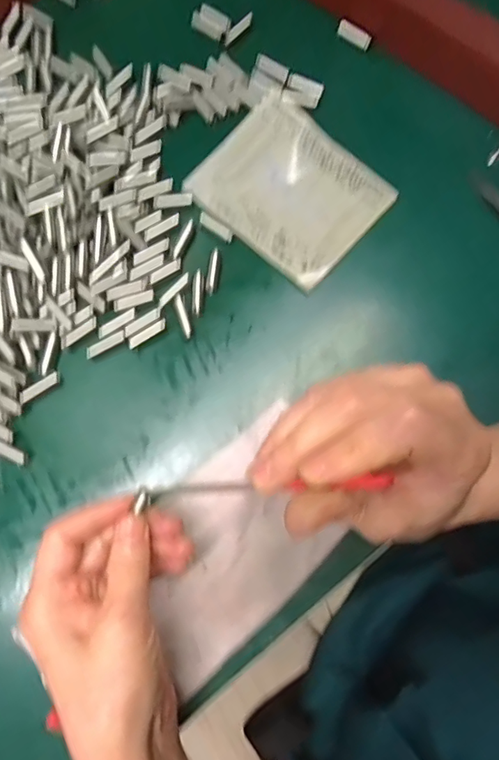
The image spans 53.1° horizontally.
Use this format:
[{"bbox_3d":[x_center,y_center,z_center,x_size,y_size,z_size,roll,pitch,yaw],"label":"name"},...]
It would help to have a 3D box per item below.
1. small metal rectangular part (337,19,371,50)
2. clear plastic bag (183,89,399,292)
[{"bbox_3d":[0.070,-0.233,0.335,0.026,0.005,0.007,40,81,7],"label":"small metal rectangular part"},{"bbox_3d":[0.026,-0.122,0.320,0.109,0.008,0.090,42,81,7],"label":"clear plastic bag"}]

